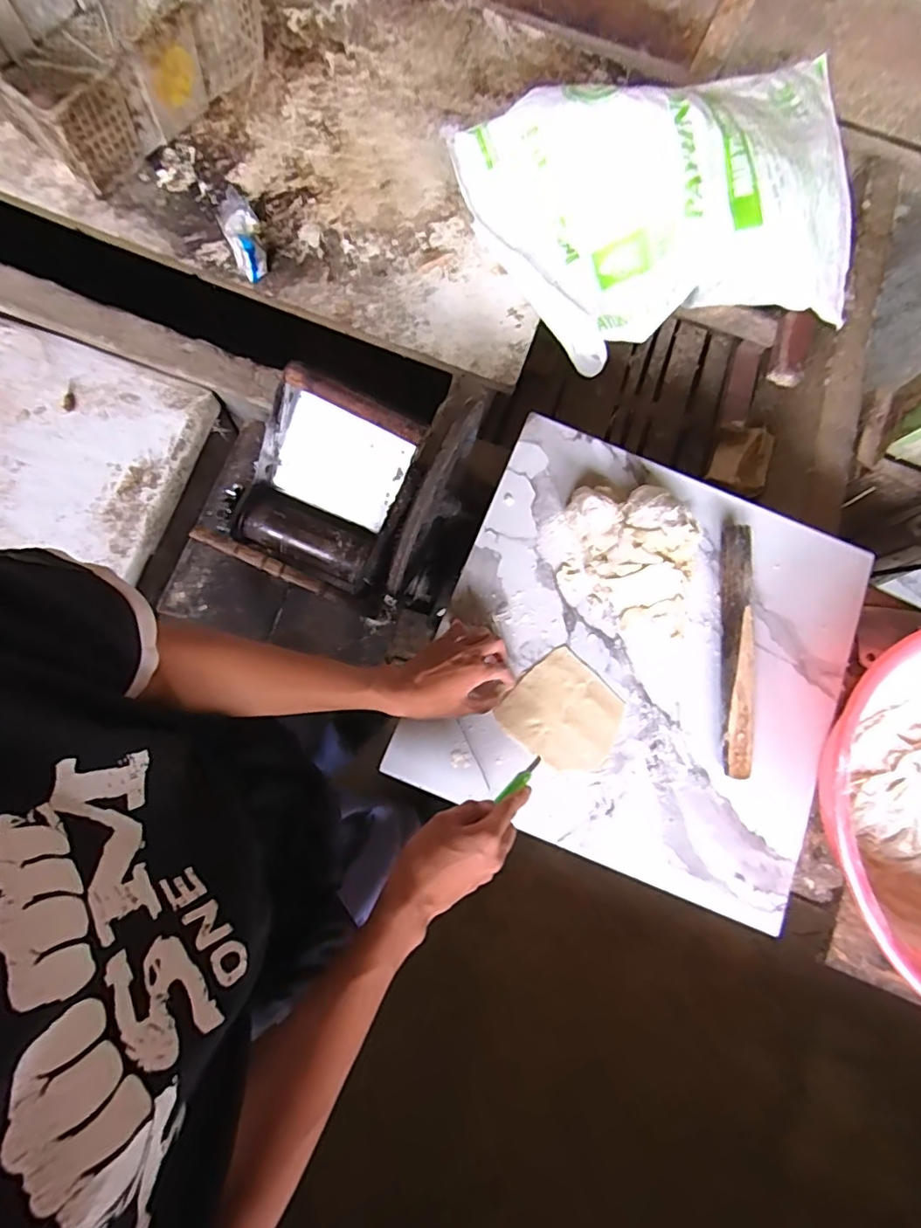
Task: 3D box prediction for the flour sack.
[{"bbox_3d":[0.365,-0.669,0.913,0.656,0.189,0.416,-20,78,-6],"label":"flour sack"}]

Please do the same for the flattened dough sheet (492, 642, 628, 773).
[{"bbox_3d":[0.125,0.119,0.650,0.129,0.013,0.119,41,79,8],"label":"flattened dough sheet"}]

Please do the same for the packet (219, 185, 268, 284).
[{"bbox_3d":[-0.349,-0.609,0.899,0.060,0.055,0.117,-23,78,-7],"label":"packet"}]

